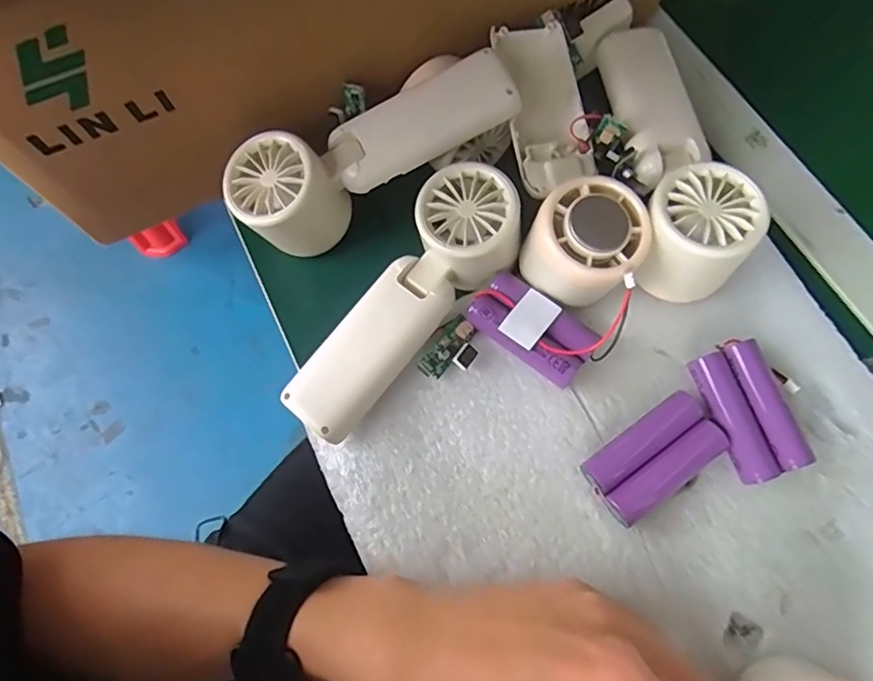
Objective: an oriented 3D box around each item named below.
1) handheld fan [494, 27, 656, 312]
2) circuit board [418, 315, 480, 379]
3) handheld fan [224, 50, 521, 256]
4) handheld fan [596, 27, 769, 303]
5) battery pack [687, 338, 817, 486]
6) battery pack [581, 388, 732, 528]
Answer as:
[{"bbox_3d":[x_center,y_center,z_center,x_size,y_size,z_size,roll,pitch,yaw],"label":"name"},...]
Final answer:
[{"bbox_3d":[0.065,-0.099,0.309,0.057,0.043,0.170,-13,70,-2],"label":"handheld fan"},{"bbox_3d":[0.010,0.007,0.304,0.023,0.013,0.037,36,75,14],"label":"circuit board"},{"bbox_3d":[-0.036,-0.102,0.319,0.162,0.065,0.051,-23,71,-6],"label":"handheld fan"},{"bbox_3d":[0.130,-0.105,0.319,0.060,0.060,0.168,-1,70,2],"label":"handheld fan"},{"bbox_3d":[0.156,0.036,0.282,0.035,0.022,0.065,-19,70,-4],"label":"battery pack"},{"bbox_3d":[0.109,0.059,0.281,0.068,0.016,0.035,-34,72,-10],"label":"battery pack"}]

